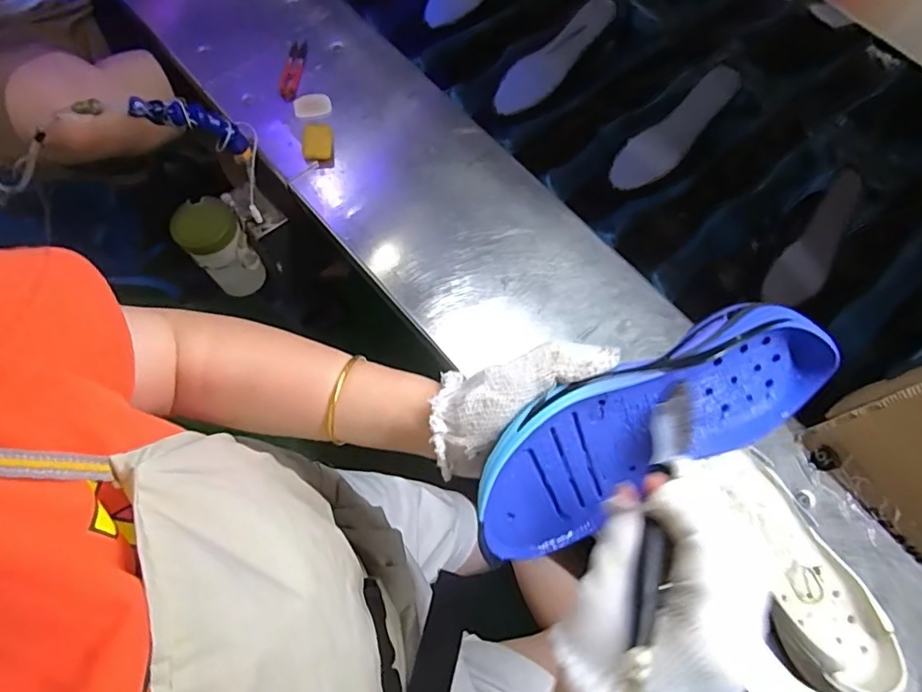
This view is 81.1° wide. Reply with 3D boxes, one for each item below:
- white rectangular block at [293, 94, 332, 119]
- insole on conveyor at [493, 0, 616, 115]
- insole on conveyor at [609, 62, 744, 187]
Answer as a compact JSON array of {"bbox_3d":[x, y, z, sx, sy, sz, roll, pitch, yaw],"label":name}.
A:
[{"bbox_3d":[-0.191,-0.310,0.690,0.046,0.009,0.033,-12,75,-10],"label":"white rectangular block"},{"bbox_3d":[0.128,-0.401,0.748,0.200,0.015,0.060,-41,74,7],"label":"insole on conveyor"},{"bbox_3d":[0.279,-0.280,0.703,0.193,0.010,0.062,-43,75,9],"label":"insole on conveyor"}]

